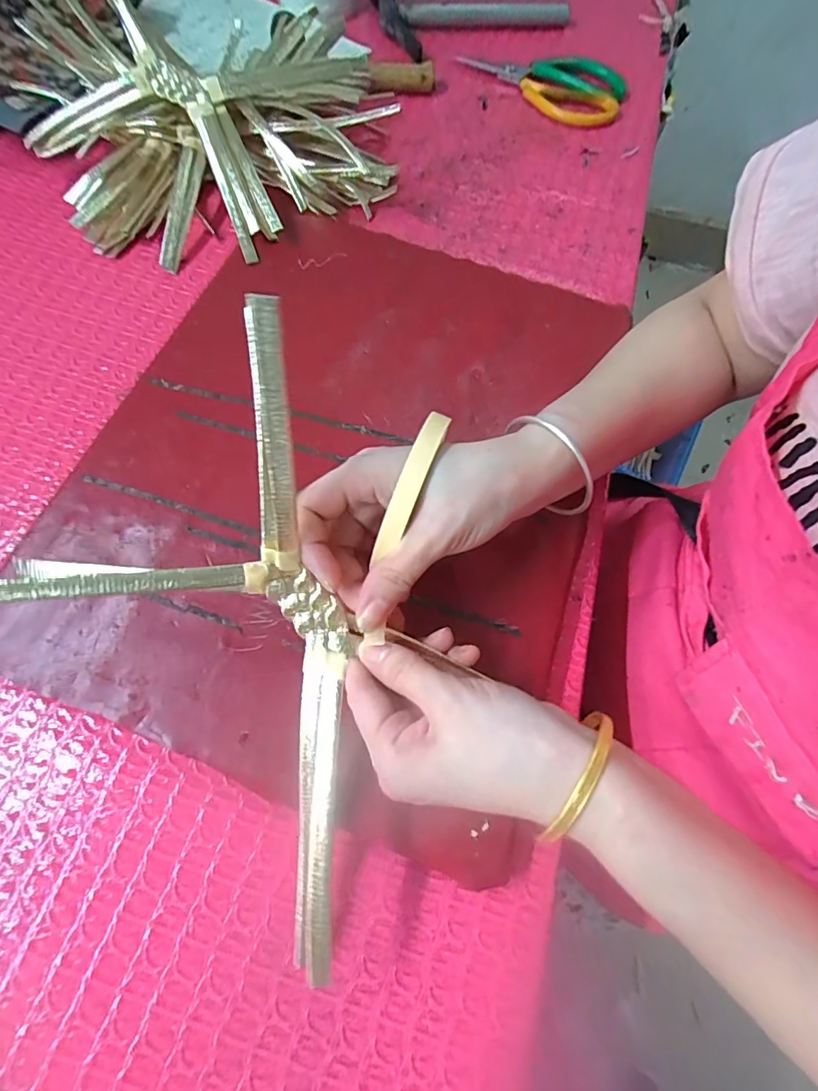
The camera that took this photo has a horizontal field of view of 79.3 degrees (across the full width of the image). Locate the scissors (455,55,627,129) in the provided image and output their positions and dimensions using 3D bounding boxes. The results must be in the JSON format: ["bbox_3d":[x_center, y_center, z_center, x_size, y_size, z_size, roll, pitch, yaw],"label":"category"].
[{"bbox_3d":[0.134,-0.473,0.506,0.169,0.018,0.086,16,68,3],"label":"scissors"}]

